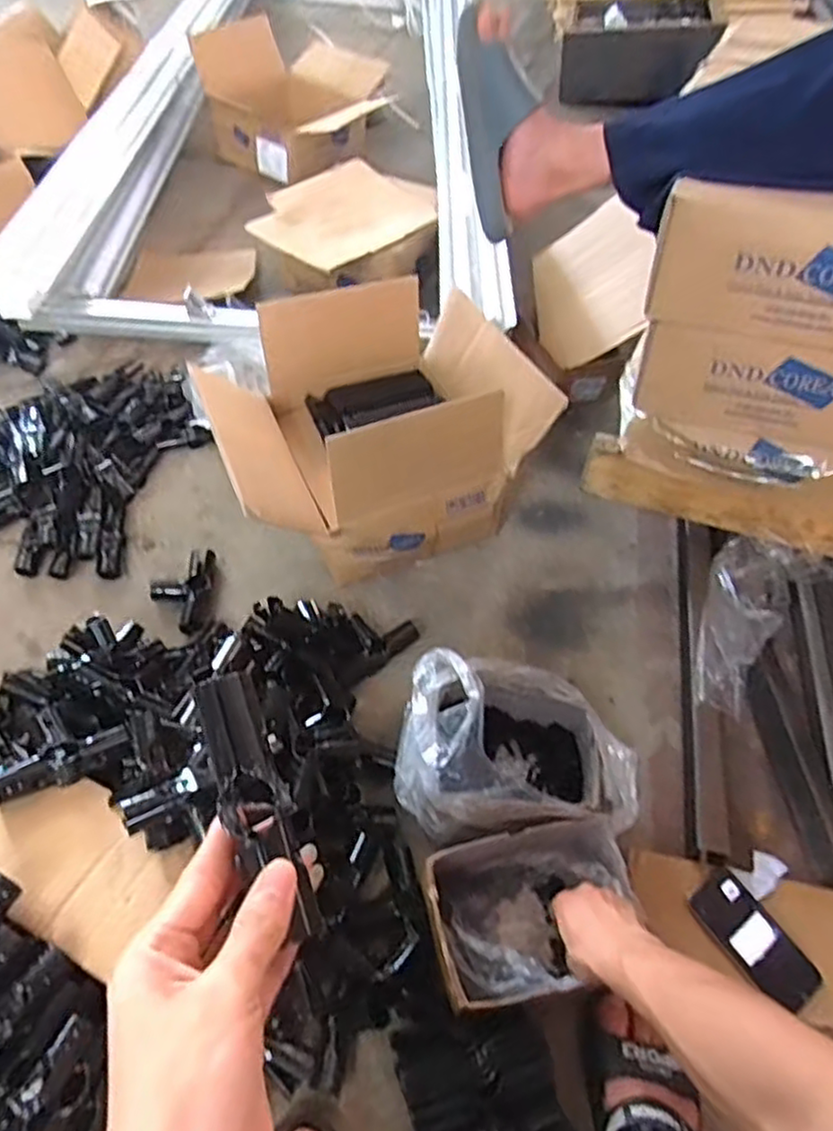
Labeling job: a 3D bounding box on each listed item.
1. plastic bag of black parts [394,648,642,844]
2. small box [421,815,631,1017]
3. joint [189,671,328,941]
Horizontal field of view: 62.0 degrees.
[{"bbox_3d":[0.122,0.219,0.828,0.271,0.147,0.209,6,51,-1],"label":"plastic bag of black parts"},{"bbox_3d":[0.115,0.368,0.728,0.200,0.106,0.146,-6,52,-10],"label":"small box"},{"bbox_3d":[-0.077,0.117,0.340,0.032,0.020,0.129,-19,77,-20],"label":"joint"}]

